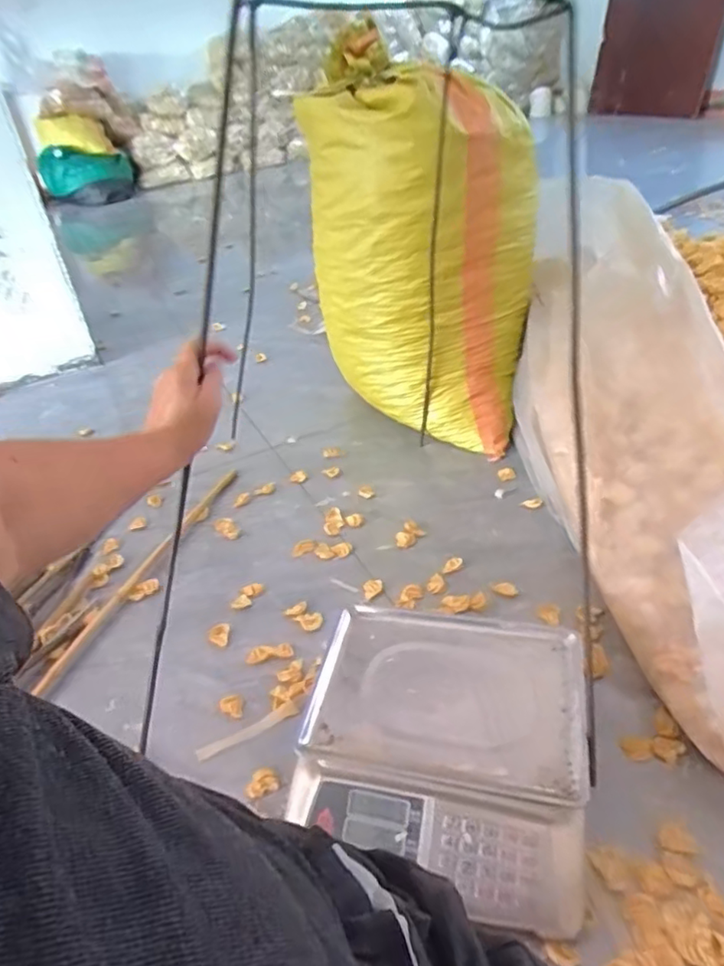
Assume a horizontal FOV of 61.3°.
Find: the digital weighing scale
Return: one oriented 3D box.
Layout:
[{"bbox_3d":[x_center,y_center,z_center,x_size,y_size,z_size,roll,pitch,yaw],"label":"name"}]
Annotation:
[{"bbox_3d":[0.106,0.332,0.781,0.333,0.105,0.339,4,37,16],"label":"digital weighing scale"}]

